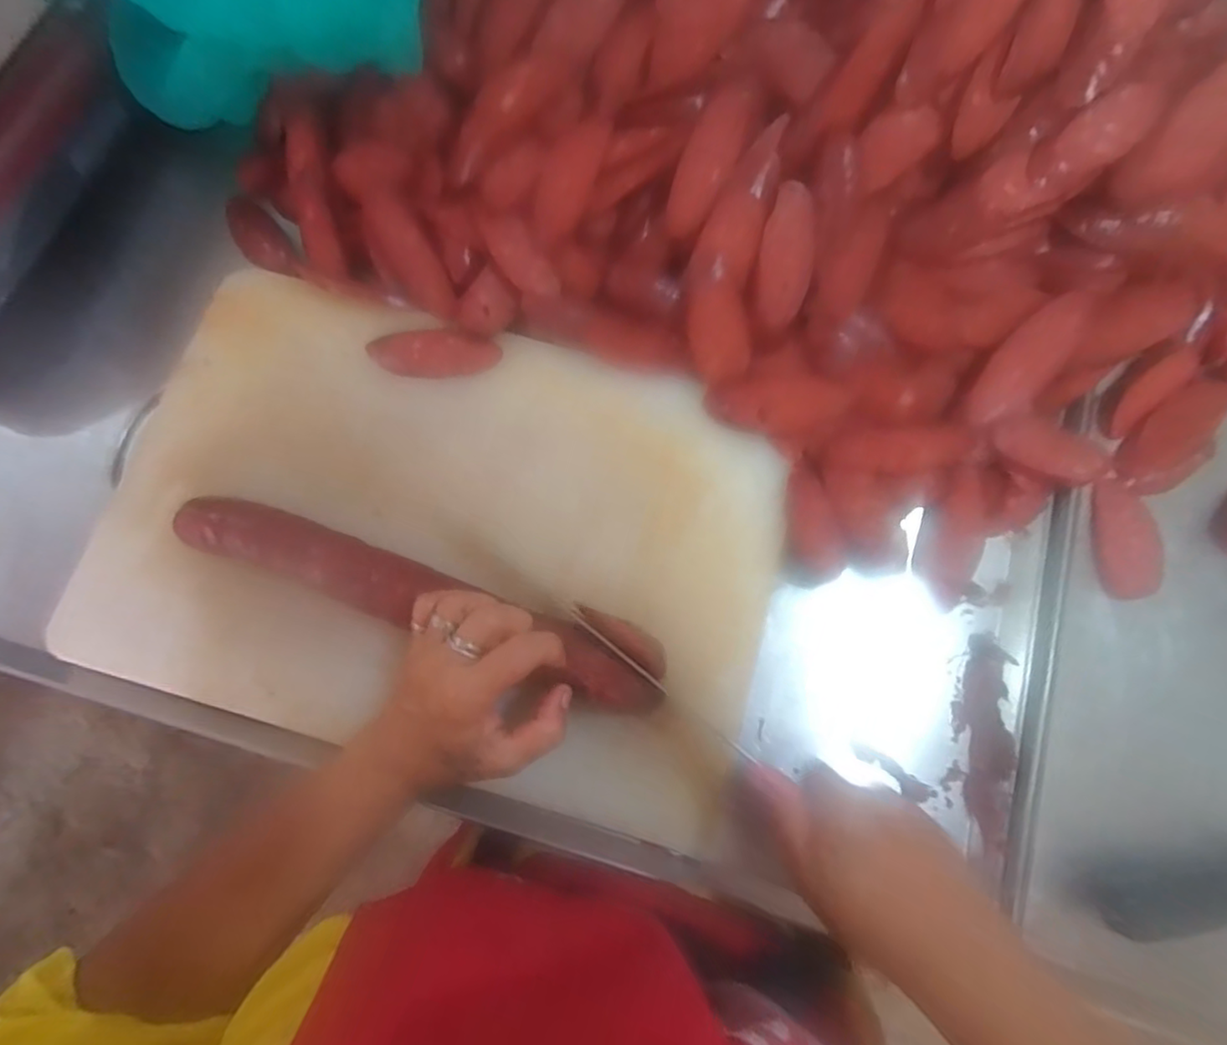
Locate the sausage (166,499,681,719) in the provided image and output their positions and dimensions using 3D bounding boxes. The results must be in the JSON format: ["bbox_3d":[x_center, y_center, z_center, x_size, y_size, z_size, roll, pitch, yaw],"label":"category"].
[{"bbox_3d":[-0.120,0.044,0.389,0.314,0.032,0.049,18,72,6],"label":"sausage"}]

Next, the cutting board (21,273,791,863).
[{"bbox_3d":[-0.116,0.005,0.423,0.439,0.016,0.289,16,79,4],"label":"cutting board"}]

